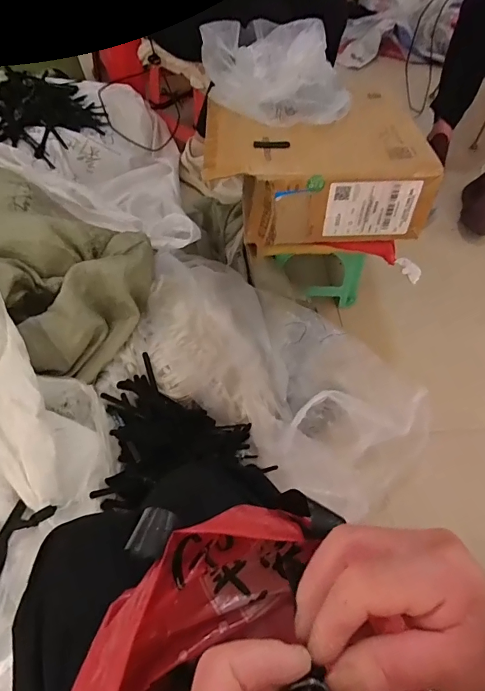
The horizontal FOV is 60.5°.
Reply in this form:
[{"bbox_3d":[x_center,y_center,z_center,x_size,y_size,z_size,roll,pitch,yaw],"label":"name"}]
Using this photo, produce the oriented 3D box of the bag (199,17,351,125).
[{"bbox_3d":[0.065,-0.537,0.801,0.224,0.103,0.281,-21,59,-16],"label":"bag"}]

